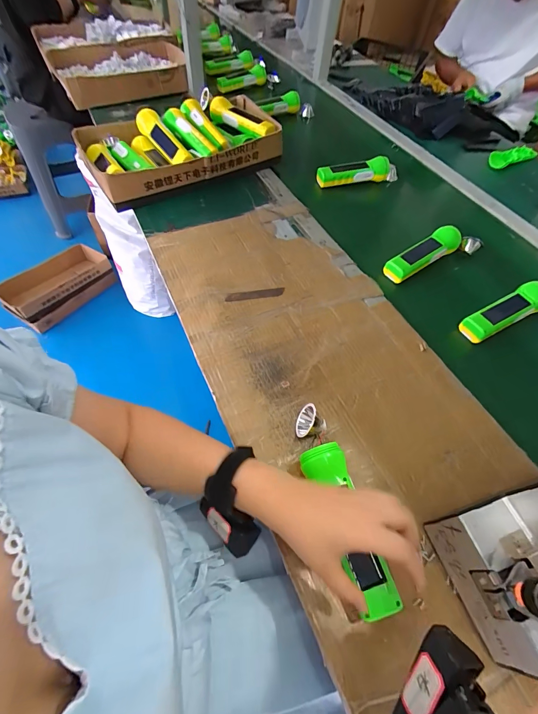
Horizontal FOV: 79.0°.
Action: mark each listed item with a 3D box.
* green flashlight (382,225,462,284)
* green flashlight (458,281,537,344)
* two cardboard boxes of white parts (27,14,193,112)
[{"bbox_3d":[0.291,-0.197,0.610,0.175,0.031,0.046,-28,63,-20],"label":"green flashlight"},{"bbox_3d":[0.410,-0.082,0.548,0.199,0.032,0.048,-21,61,-17],"label":"green flashlight"},{"bbox_3d":[-0.479,-0.931,1.013,0.392,0.097,0.437,-21,61,-17],"label":"two cardboard boxes of white parts"}]

